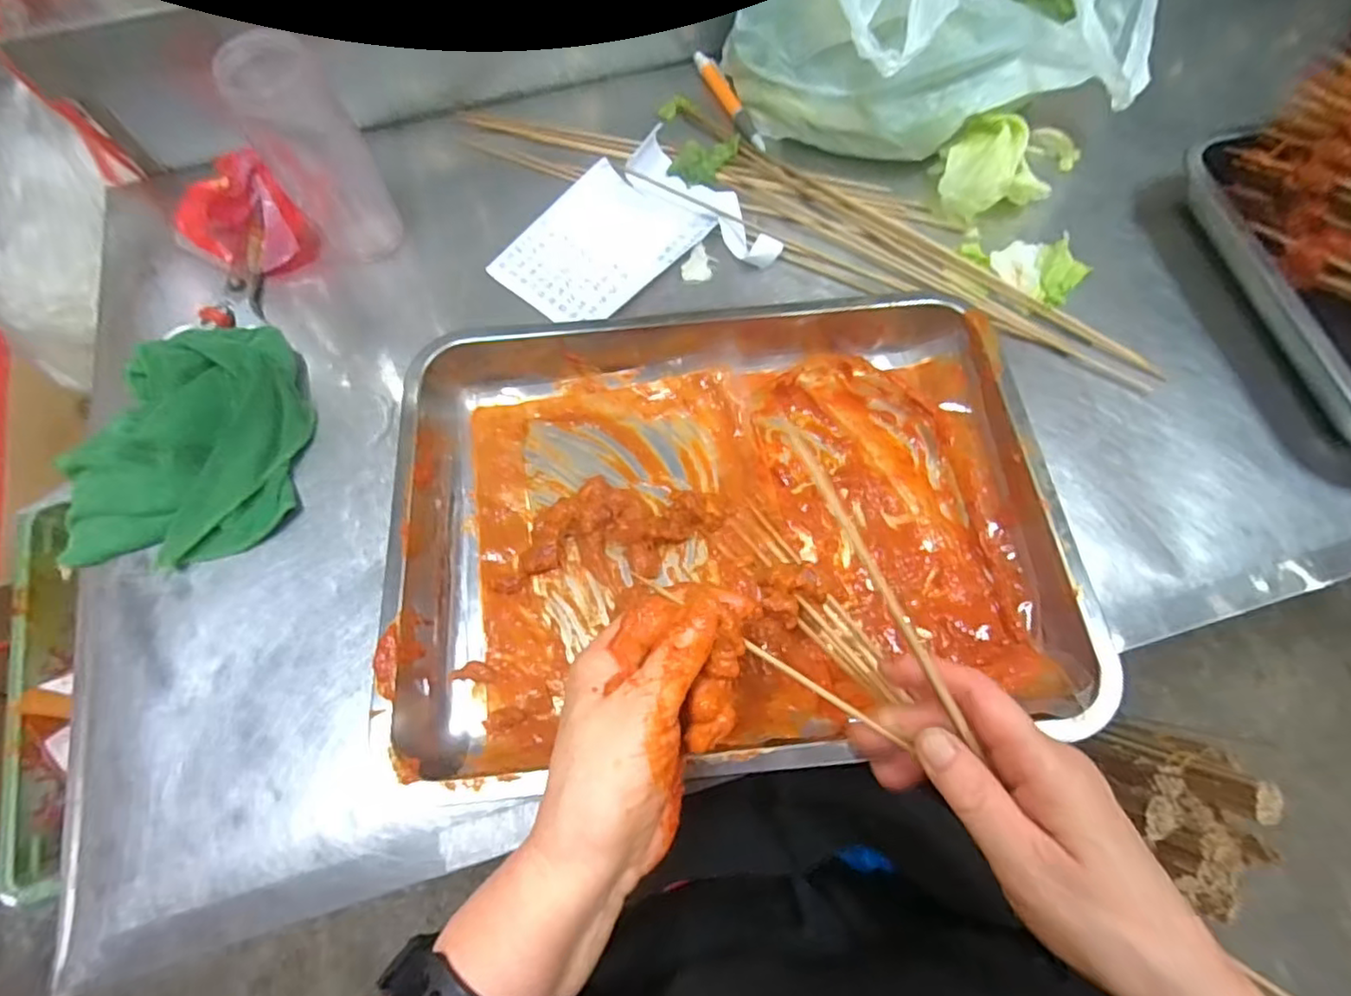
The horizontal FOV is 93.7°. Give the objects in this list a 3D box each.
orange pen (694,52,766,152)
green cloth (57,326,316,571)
[{"bbox_3d":[0.048,-0.357,0.566,0.017,0.009,0.130,-22,68,-10],"label":"orange pen"},{"bbox_3d":[-0.331,-0.046,0.416,0.148,0.061,0.163,-4,68,-1],"label":"green cloth"}]

